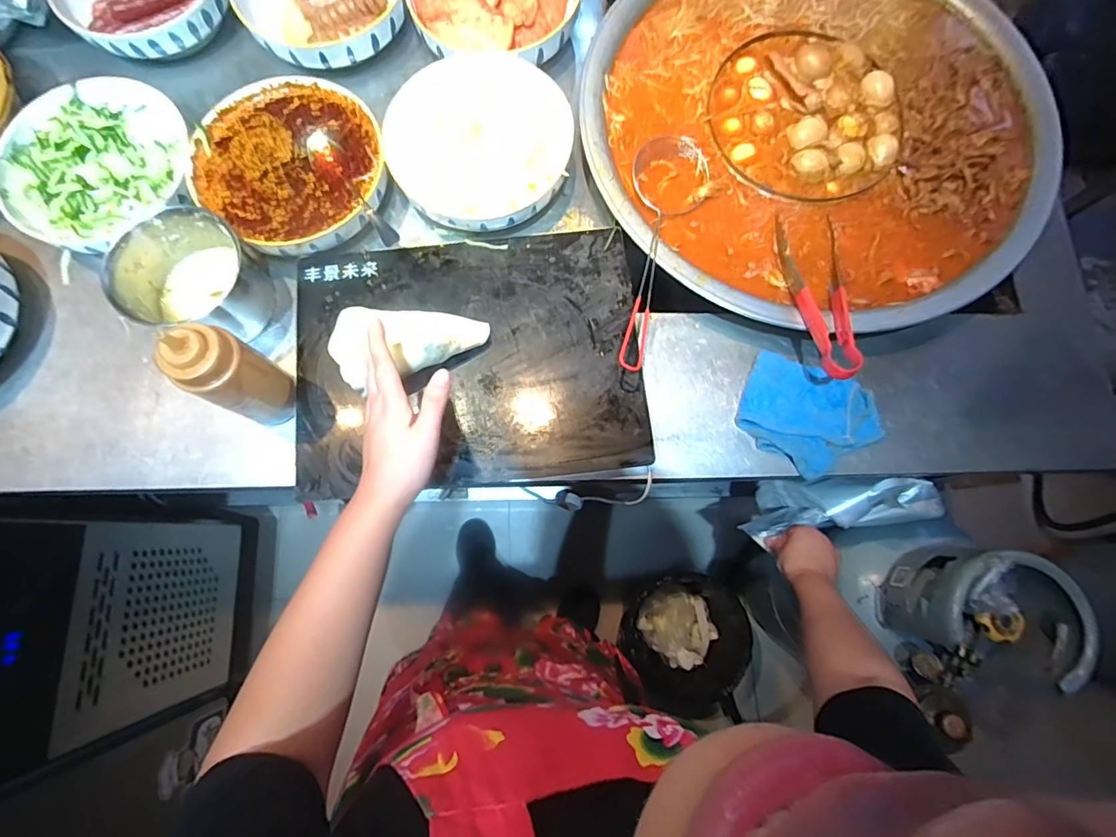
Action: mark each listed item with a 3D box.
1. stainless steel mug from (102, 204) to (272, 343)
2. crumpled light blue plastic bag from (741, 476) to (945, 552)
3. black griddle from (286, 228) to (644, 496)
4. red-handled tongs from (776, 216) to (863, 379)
[{"bbox_3d":[-0.417,-0.157,0.594,0.132,0.095,0.128,1,81,-6],"label":"stainless steel mug"},{"bbox_3d":[0.425,0.132,0.782,0.261,0.109,0.079,-16,74,41],"label":"crumpled light blue plastic bag"},{"bbox_3d":[-0.104,-0.072,0.595,0.389,0.017,0.296,-7,78,-1],"label":"black griddle"},{"bbox_3d":[0.302,-0.137,0.576,0.070,0.026,0.210,-4,65,0],"label":"red-handled tongs"}]

